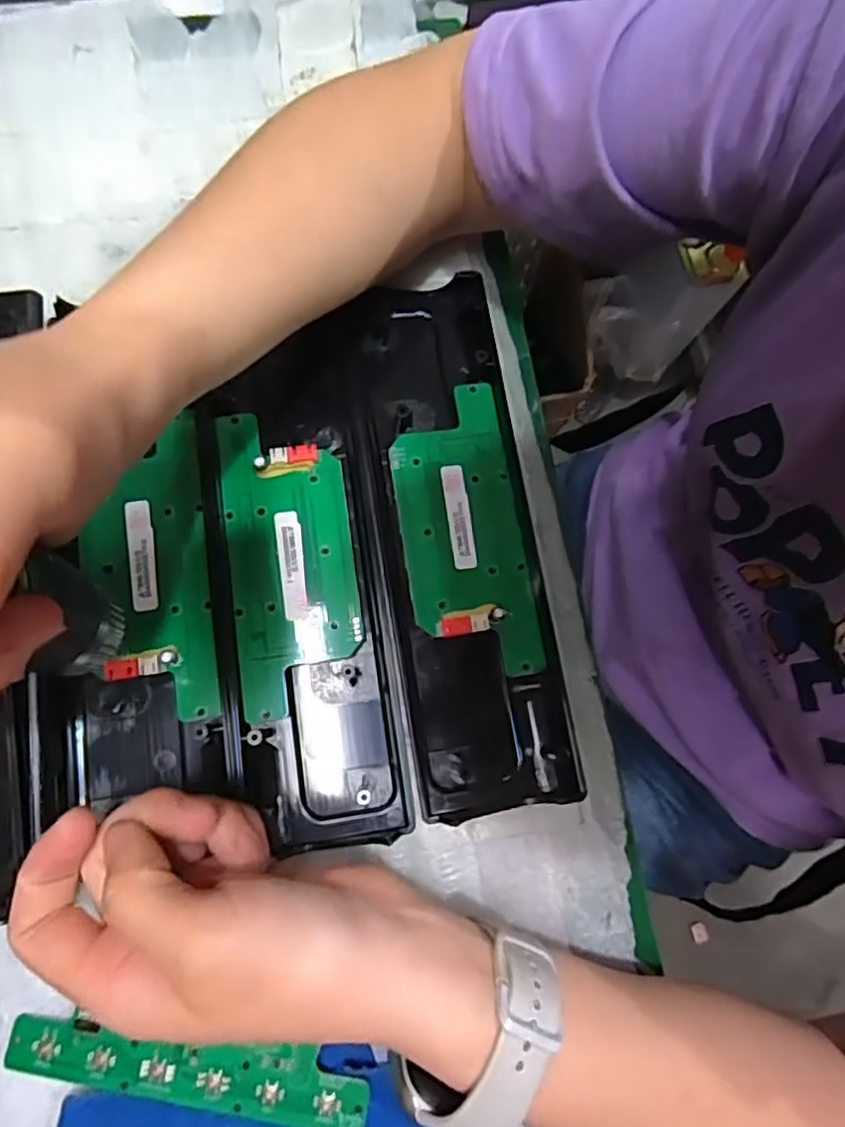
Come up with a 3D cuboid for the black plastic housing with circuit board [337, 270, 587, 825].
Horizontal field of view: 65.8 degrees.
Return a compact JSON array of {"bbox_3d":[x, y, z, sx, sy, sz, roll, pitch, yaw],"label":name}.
[{"bbox_3d":[0.015,-0.016,0.301,0.074,0.022,0.243,-10,79,-6],"label":"black plastic housing with circuit board"}]

